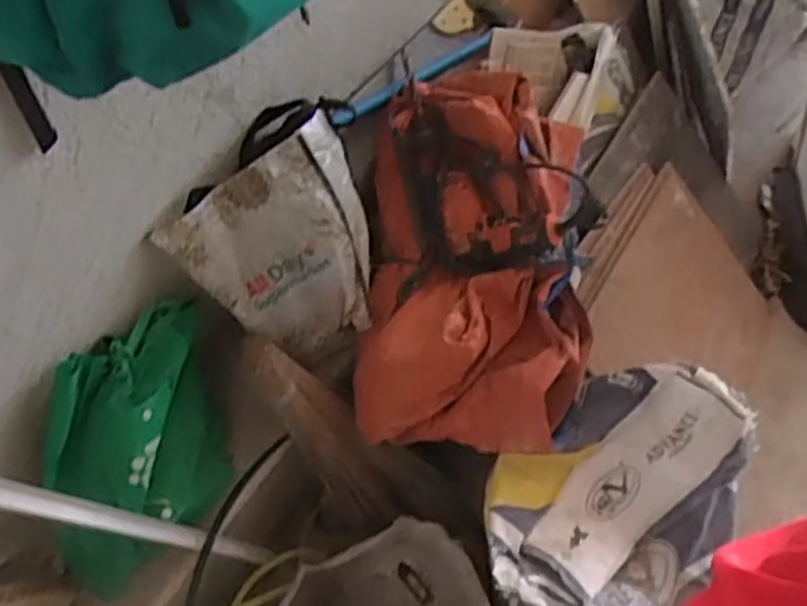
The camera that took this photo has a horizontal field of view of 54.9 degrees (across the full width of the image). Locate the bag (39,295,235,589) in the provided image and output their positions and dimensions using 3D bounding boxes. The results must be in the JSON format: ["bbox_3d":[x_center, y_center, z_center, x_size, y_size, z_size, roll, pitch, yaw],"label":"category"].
[{"bbox_3d":[-0.366,0.172,1.074,0.202,0.258,0.289,-11,61,-3],"label":"bag"}]

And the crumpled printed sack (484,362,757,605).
[{"bbox_3d":[0.283,0.263,1.023,0.376,0.142,0.281,-37,66,-17],"label":"crumpled printed sack"}]

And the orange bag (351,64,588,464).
[{"bbox_3d":[0.104,-0.094,1.167,0.325,0.196,0.583,3,61,4],"label":"orange bag"}]

